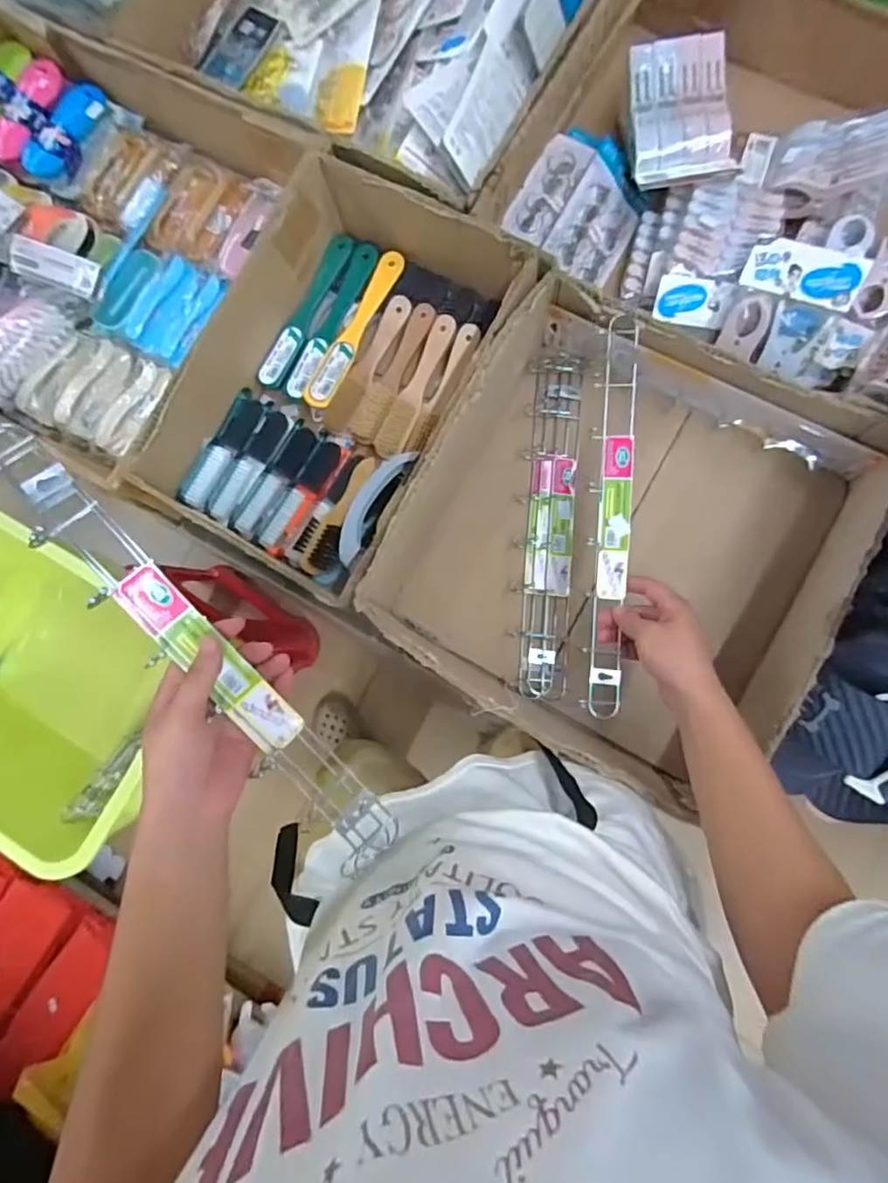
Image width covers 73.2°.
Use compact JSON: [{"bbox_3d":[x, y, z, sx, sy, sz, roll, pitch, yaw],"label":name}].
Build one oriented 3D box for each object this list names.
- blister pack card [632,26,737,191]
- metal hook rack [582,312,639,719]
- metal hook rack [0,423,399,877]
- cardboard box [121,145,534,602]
[{"bbox_3d":[0.289,-0.587,0.727,0.113,0.015,0.178,-4,89,7],"label":"blister pack card"},{"bbox_3d":[0.181,-0.083,0.637,0.036,0.017,0.423,4,87,6],"label":"metal hook rack"},{"bbox_3d":[-0.183,0.055,0.453,0.044,0.031,0.419,-39,102,0],"label":"metal hook rack"},{"bbox_3d":[-0.116,-0.253,0.728,0.305,0.144,0.470,27,87,8],"label":"cardboard box"}]

